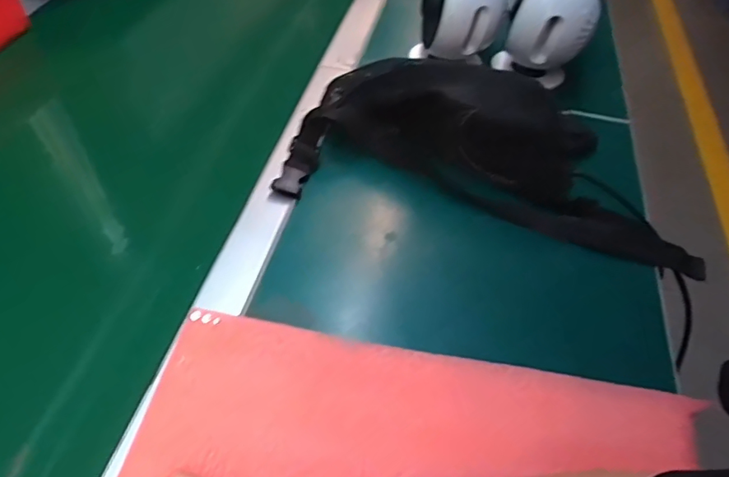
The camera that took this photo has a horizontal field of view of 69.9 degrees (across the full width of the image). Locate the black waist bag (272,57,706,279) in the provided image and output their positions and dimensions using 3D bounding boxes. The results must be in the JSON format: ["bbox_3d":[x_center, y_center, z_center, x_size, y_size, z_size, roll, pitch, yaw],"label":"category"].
[{"bbox_3d":[0.124,-0.086,0.515,0.386,0.101,0.139,11,50,5],"label":"black waist bag"}]

